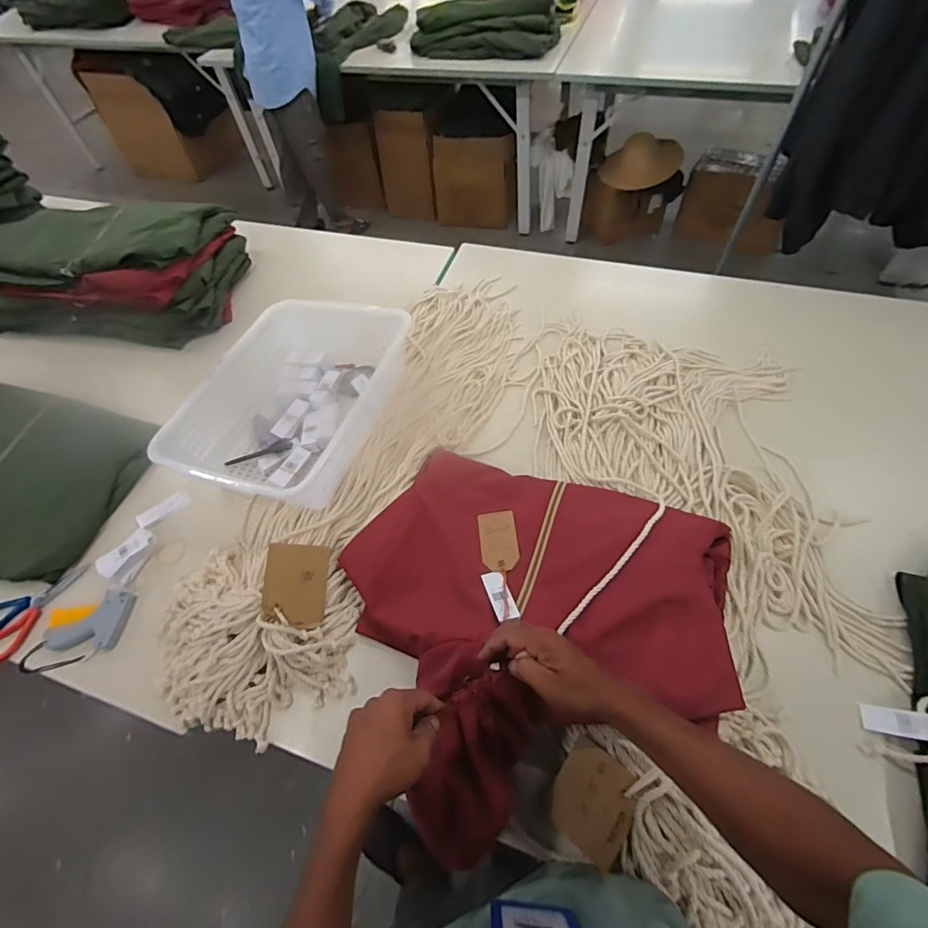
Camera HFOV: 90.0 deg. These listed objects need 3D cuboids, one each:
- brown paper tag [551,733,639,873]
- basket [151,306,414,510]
[{"bbox_3d":[0.150,0.390,0.542,0.087,0.006,0.101,25,76,35],"label":"brown paper tag"},{"bbox_3d":[-0.323,-0.125,0.879,0.315,0.134,0.401,16,59,14],"label":"basket"}]

